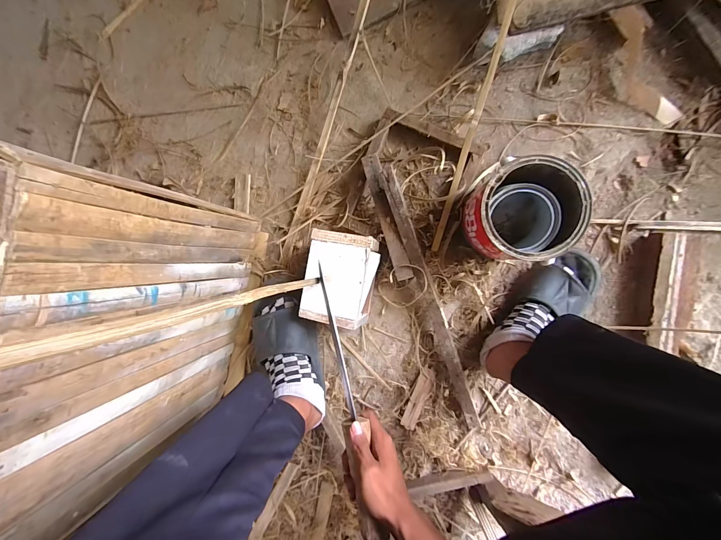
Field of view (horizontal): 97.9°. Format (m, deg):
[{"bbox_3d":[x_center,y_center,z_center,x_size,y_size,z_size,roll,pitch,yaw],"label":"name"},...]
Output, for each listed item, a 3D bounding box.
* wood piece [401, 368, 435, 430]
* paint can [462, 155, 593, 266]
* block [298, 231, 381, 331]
[{"bbox_3d":[0.121,0.265,0.644,0.033,0.017,0.125,24,93,9],"label":"wood piece"},{"bbox_3d":[0.263,-0.093,0.531,0.141,0.163,0.142,0,89,9],"label":"paint can"},{"bbox_3d":[-0.032,0.017,0.590,0.114,0.122,0.159,11,91,9],"label":"block"}]

